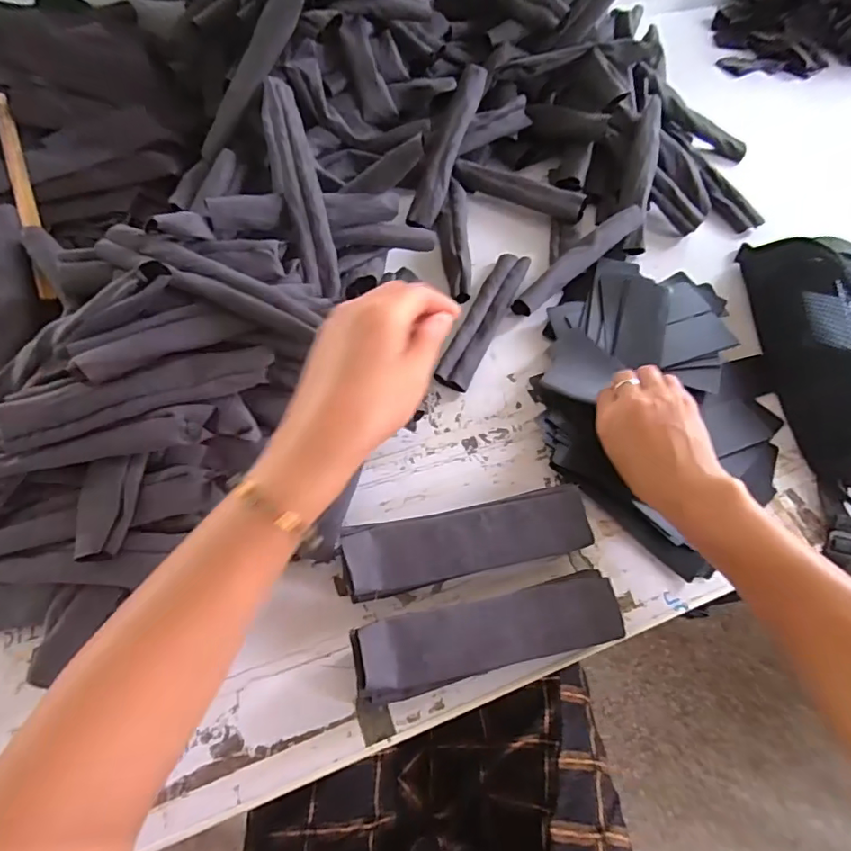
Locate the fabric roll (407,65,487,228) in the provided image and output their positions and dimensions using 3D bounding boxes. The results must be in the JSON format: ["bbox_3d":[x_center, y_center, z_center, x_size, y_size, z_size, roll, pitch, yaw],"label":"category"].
[{"bbox_3d":[0.025,-0.318,0.608,0.031,0.023,0.187,21,92,8],"label":"fabric roll"}]

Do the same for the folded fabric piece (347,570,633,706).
[{"bbox_3d":[0.045,0.150,0.379,0.187,0.041,0.048,-10,62,-10],"label":"folded fabric piece"}]

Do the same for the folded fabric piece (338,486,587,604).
[{"bbox_3d":[0.032,0.091,0.407,0.183,0.045,0.050,-8,61,-8],"label":"folded fabric piece"}]

